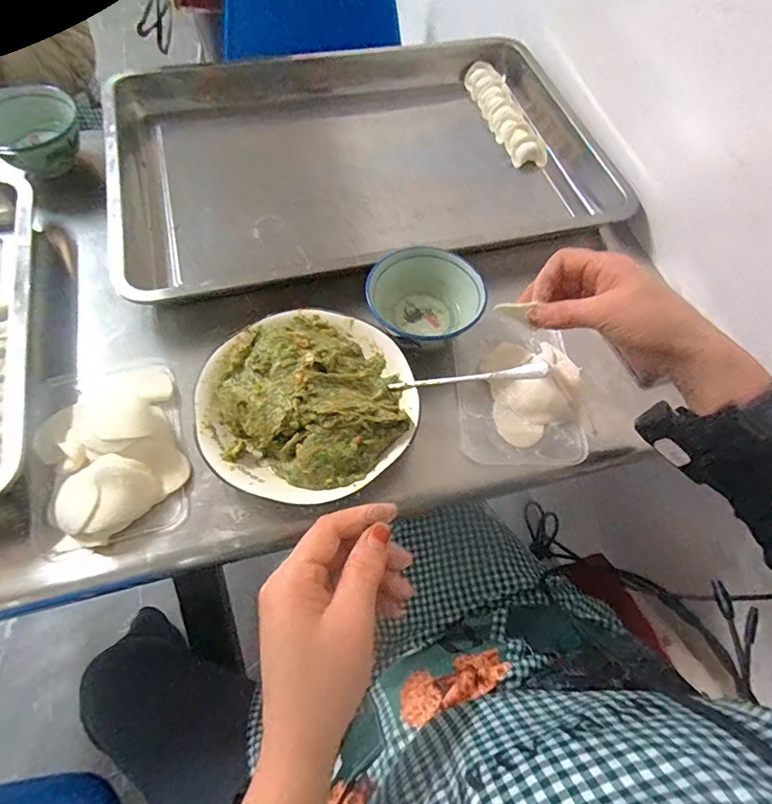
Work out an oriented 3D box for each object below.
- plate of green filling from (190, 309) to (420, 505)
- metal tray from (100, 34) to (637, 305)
[{"bbox_3d":[-0.068,-0.005,0.430,0.186,0.061,0.187,2,59,-3],"label":"plate of green filling"},{"bbox_3d":[-0.028,-0.340,0.652,0.575,0.069,0.457,-13,61,-12],"label":"metal tray"}]

